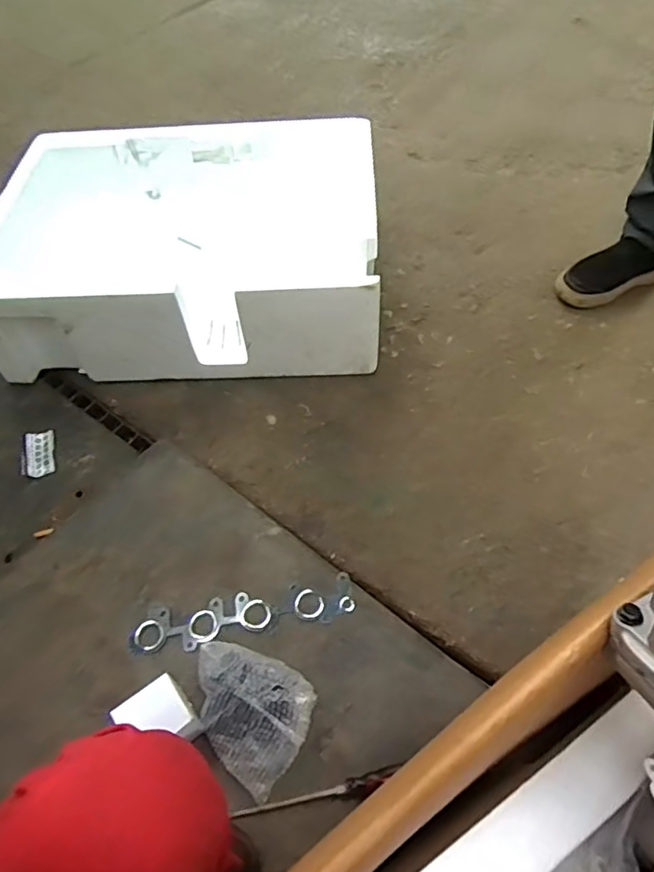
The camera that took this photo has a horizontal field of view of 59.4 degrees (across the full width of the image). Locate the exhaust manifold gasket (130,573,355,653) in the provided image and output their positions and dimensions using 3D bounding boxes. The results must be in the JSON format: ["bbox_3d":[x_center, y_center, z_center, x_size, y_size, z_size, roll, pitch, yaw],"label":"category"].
[{"bbox_3d":[-0.119,0.255,0.818,0.311,0.010,0.064,-9,55,-2],"label":"exhaust manifold gasket"}]

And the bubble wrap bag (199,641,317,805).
[{"bbox_3d":[-0.104,0.333,0.713,0.167,0.064,0.133,30,63,23],"label":"bubble wrap bag"}]

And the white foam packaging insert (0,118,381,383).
[{"bbox_3d":[-0.286,-0.393,1.192,0.766,0.219,0.573,-1,55,4],"label":"white foam packaging insert"}]

